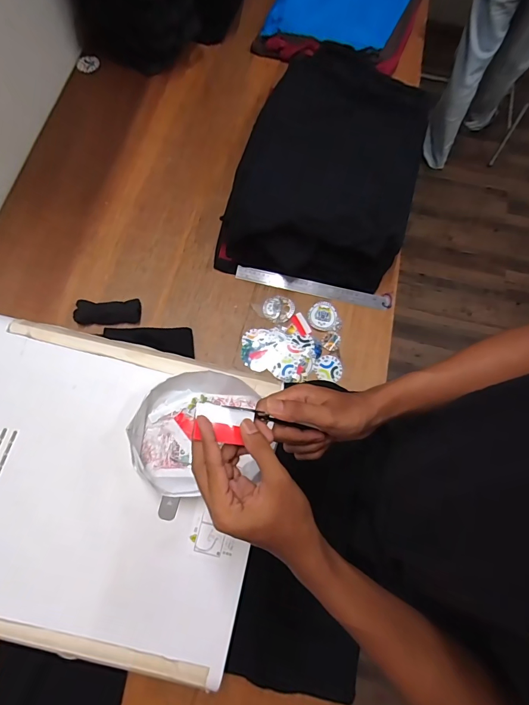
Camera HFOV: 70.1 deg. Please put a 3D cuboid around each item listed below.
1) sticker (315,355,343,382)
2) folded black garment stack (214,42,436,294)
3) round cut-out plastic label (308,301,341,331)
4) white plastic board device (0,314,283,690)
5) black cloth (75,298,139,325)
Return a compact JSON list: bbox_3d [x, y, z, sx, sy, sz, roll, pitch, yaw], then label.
[{"bbox_3d":[0.131,0.032,0.760,0.052,0.005,0.053,1,71,-2],"label":"sticker"},{"bbox_3d":[0.140,-0.415,0.807,0.342,0.153,0.542,18,71,4],"label":"folded black garment stack"},{"bbox_3d":[0.124,-0.076,0.788,0.066,0.005,0.063,1,71,-2],"label":"round cut-out plastic label"},{"bbox_3d":[-0.262,0.169,0.523,0.500,0.034,0.402,12,73,3],"label":"white plastic board device"},{"bbox_3d":[-0.314,-0.082,0.760,0.123,0.021,0.051,-3,71,-4],"label":"black cloth"}]

